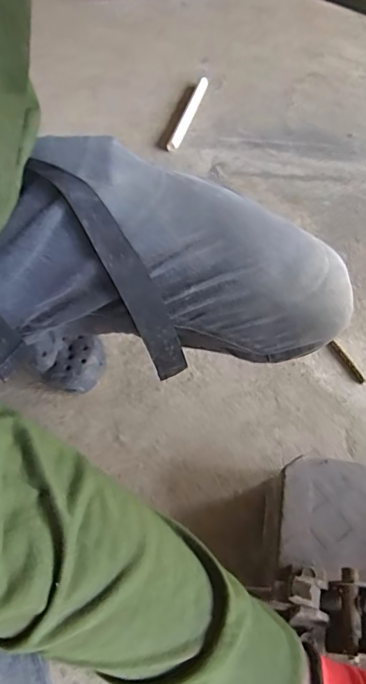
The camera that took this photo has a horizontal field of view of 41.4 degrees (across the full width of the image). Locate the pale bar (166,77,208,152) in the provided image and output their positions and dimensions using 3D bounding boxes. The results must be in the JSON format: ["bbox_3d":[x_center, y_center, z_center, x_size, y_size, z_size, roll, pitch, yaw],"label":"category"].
[{"bbox_3d":[0.015,-0.555,1.181,0.024,0.025,0.335,12,54,9],"label":"pale bar"}]

